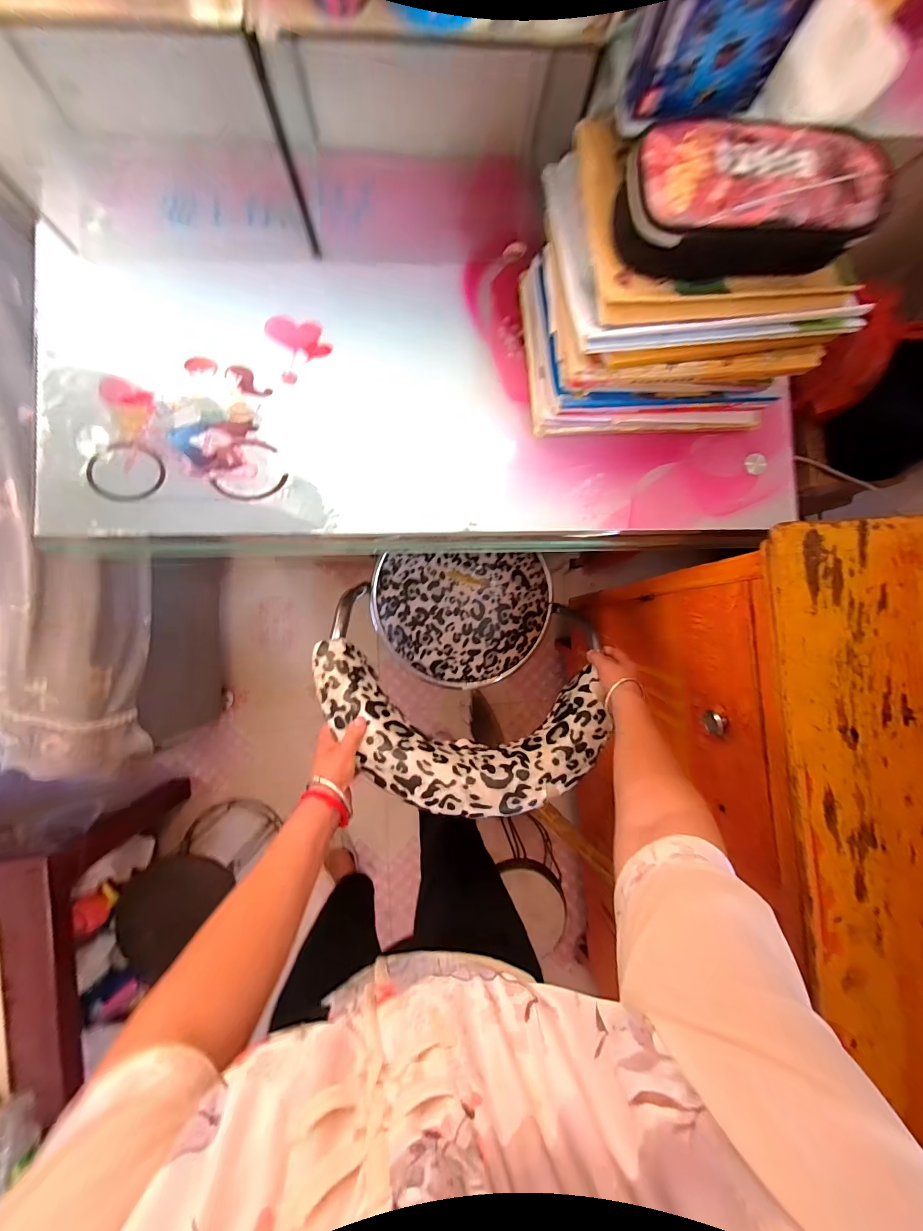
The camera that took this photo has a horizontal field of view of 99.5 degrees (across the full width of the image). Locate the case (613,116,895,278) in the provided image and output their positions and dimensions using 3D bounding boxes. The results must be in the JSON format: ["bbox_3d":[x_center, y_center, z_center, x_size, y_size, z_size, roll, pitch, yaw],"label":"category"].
[{"bbox_3d":[0.243,-0.367,0.346,0.237,0.053,0.102,-9,88,-4],"label":"case"}]

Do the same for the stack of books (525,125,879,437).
[{"bbox_3d":[0.245,-0.364,0.461,0.308,0.178,0.222,-4,88,-4],"label":"stack of books"}]

